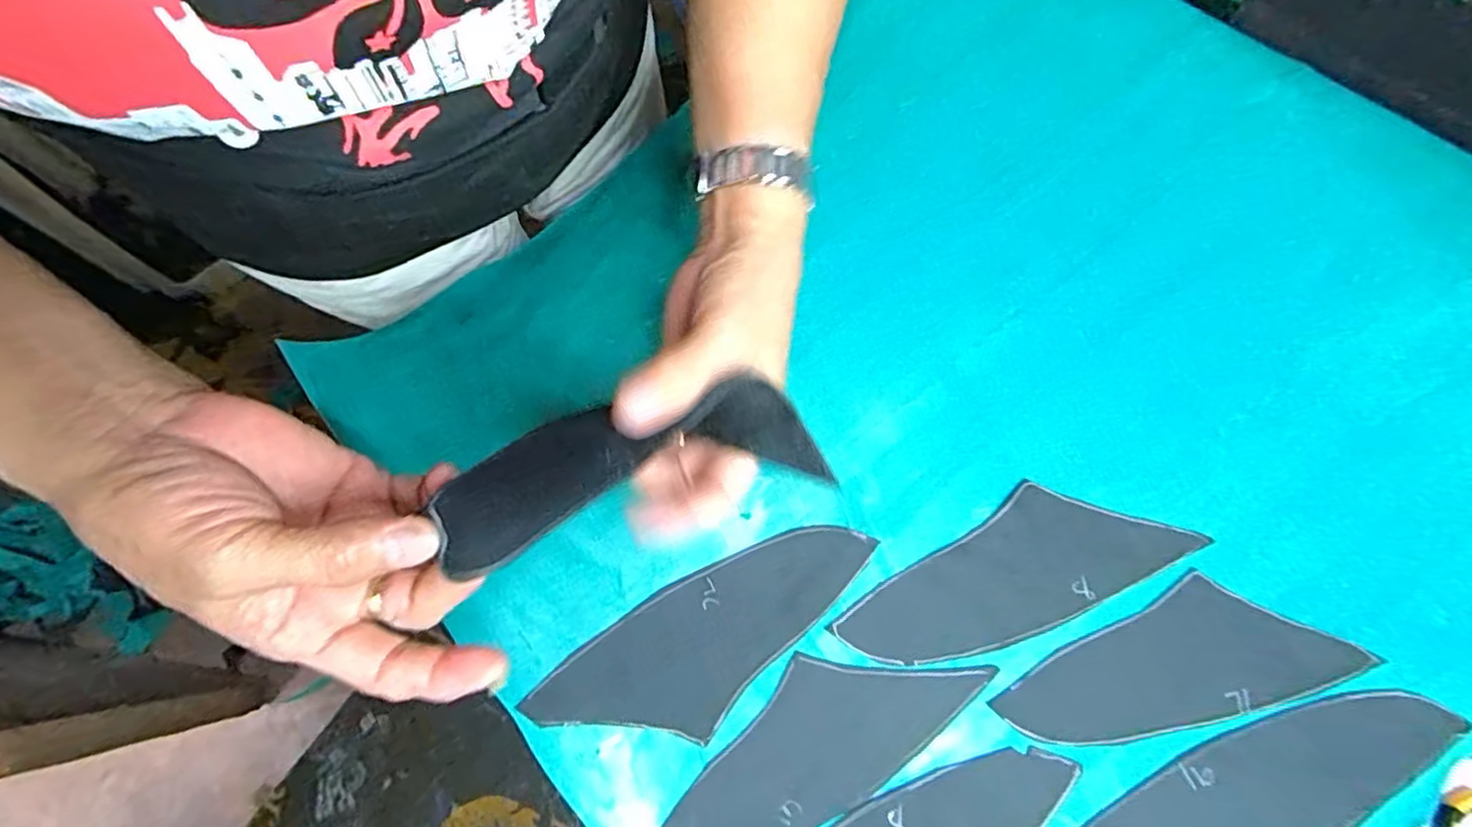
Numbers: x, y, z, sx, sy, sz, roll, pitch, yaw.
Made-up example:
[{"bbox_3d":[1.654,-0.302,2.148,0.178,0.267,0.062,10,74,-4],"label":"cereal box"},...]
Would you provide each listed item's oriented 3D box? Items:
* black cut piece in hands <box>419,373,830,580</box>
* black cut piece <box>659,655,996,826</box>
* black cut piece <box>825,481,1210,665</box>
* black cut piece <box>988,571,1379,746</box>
[{"bbox_3d":[-0.040,0.020,0.256,0.140,0.033,0.049,-16,76,-15],"label":"black cut piece in hands"},{"bbox_3d":[0.033,0.175,0.334,0.188,0.009,0.068,-37,79,-9],"label":"black cut piece"},{"bbox_3d":[0.146,0.089,0.356,0.183,0.005,0.067,-28,78,-7],"label":"black cut piece"},{"bbox_3d":[0.226,0.134,0.347,0.175,0.008,0.067,-21,74,-4],"label":"black cut piece"}]

